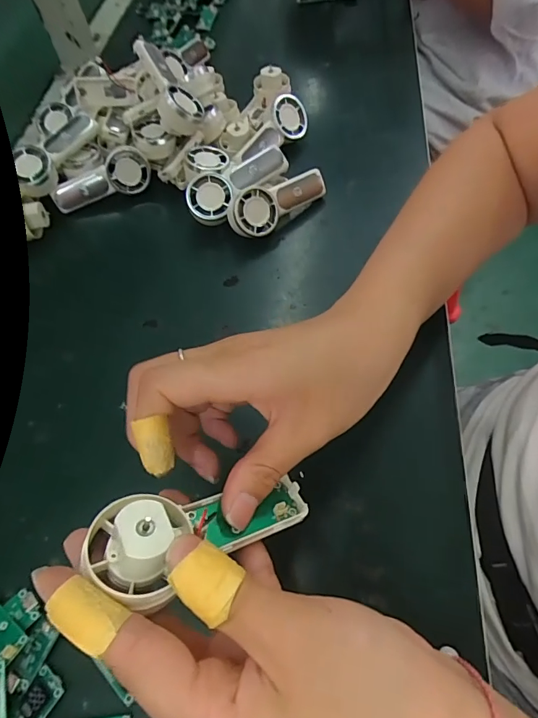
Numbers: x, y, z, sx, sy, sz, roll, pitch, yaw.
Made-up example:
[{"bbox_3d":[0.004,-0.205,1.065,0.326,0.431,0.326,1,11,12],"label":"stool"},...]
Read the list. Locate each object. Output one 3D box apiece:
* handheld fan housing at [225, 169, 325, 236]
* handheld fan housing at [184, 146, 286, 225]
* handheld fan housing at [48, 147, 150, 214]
[{"bbox_3d":[0.006,-0.135,0.367,0.091,0.036,0.024,-35,19,-23],"label":"handheld fan housing"},{"bbox_3d":[-0.027,-0.149,0.366,0.091,0.018,0.046,-22,90,-10],"label":"handheld fan housing"},{"bbox_3d":[-0.155,-0.167,0.397,0.089,0.038,0.023,-18,27,0],"label":"handheld fan housing"}]

